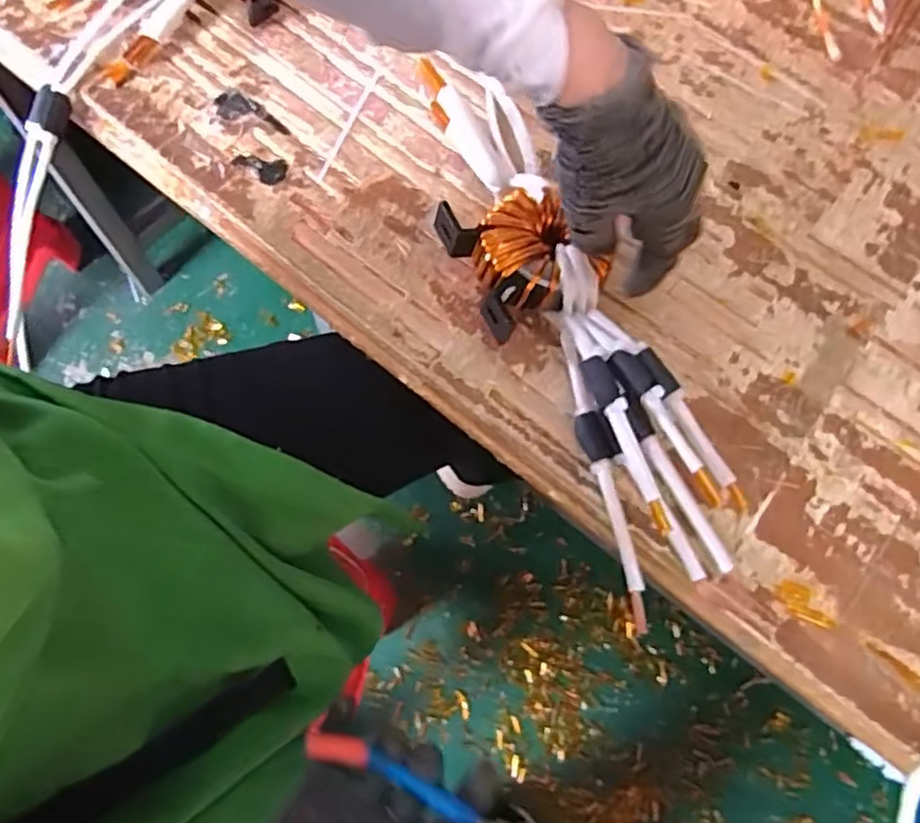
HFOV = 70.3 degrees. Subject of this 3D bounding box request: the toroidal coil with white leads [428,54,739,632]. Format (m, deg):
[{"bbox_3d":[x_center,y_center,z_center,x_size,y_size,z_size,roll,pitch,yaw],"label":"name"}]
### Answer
[{"bbox_3d":[0.073,-0.061,0.423,0.099,0.067,0.361,-25,79,-11],"label":"toroidal coil with white leads"}]

